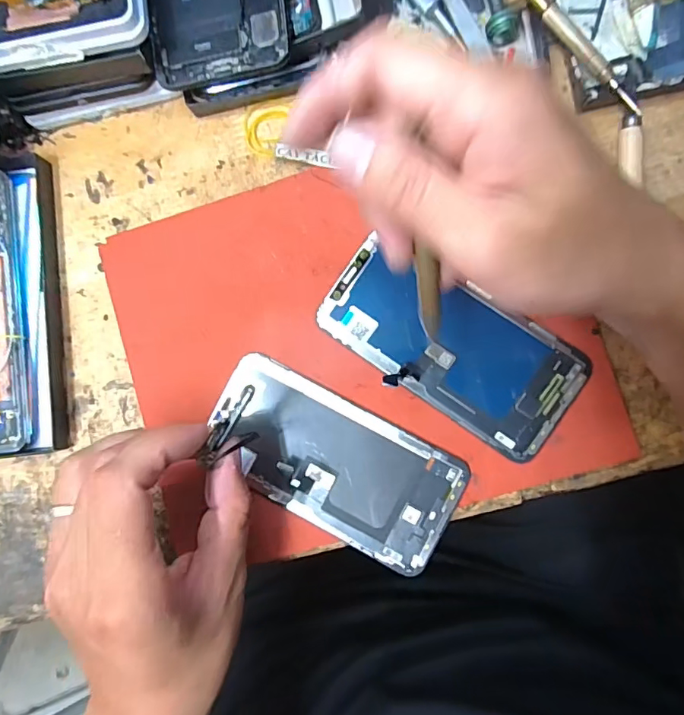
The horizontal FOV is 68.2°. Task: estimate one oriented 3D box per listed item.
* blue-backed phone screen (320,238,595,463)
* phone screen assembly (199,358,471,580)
[{"bbox_3d":[0.058,-0.007,0.274,0.139,0.007,0.065,32,91,5],"label":"blue-backed phone screen"},{"bbox_3d":[-0.005,0.056,0.276,0.139,0.012,0.068,31,91,5],"label":"phone screen assembly"}]

